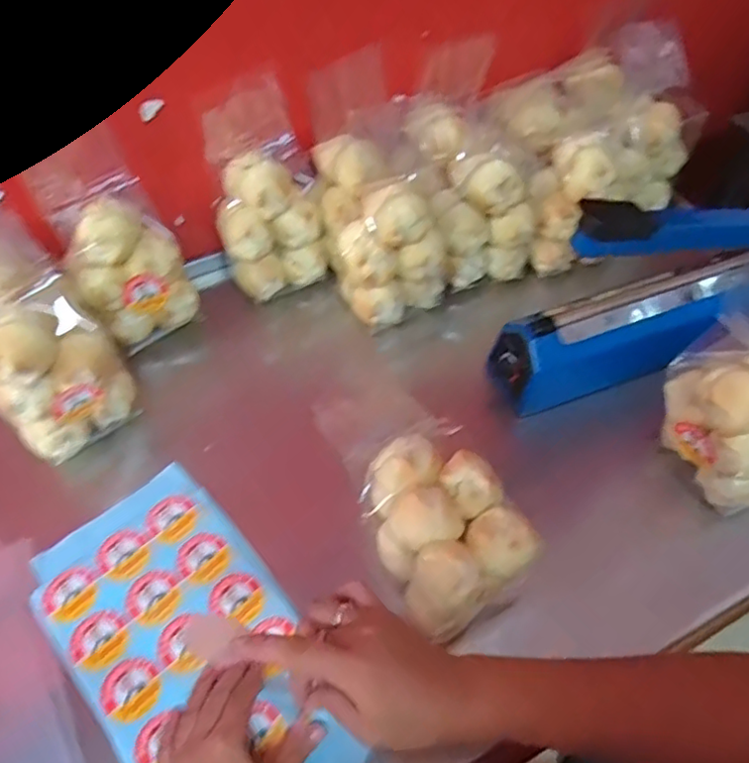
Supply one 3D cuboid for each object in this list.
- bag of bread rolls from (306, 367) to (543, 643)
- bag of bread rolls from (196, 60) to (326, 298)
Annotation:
[{"bbox_3d":[0.034,0.077,0.521,0.104,0.072,0.234,-19,56,-13],"label":"bag of bread rolls"},{"bbox_3d":[-0.115,-0.193,0.644,0.114,0.207,0.085,-10,54,-6],"label":"bag of bread rolls"}]

